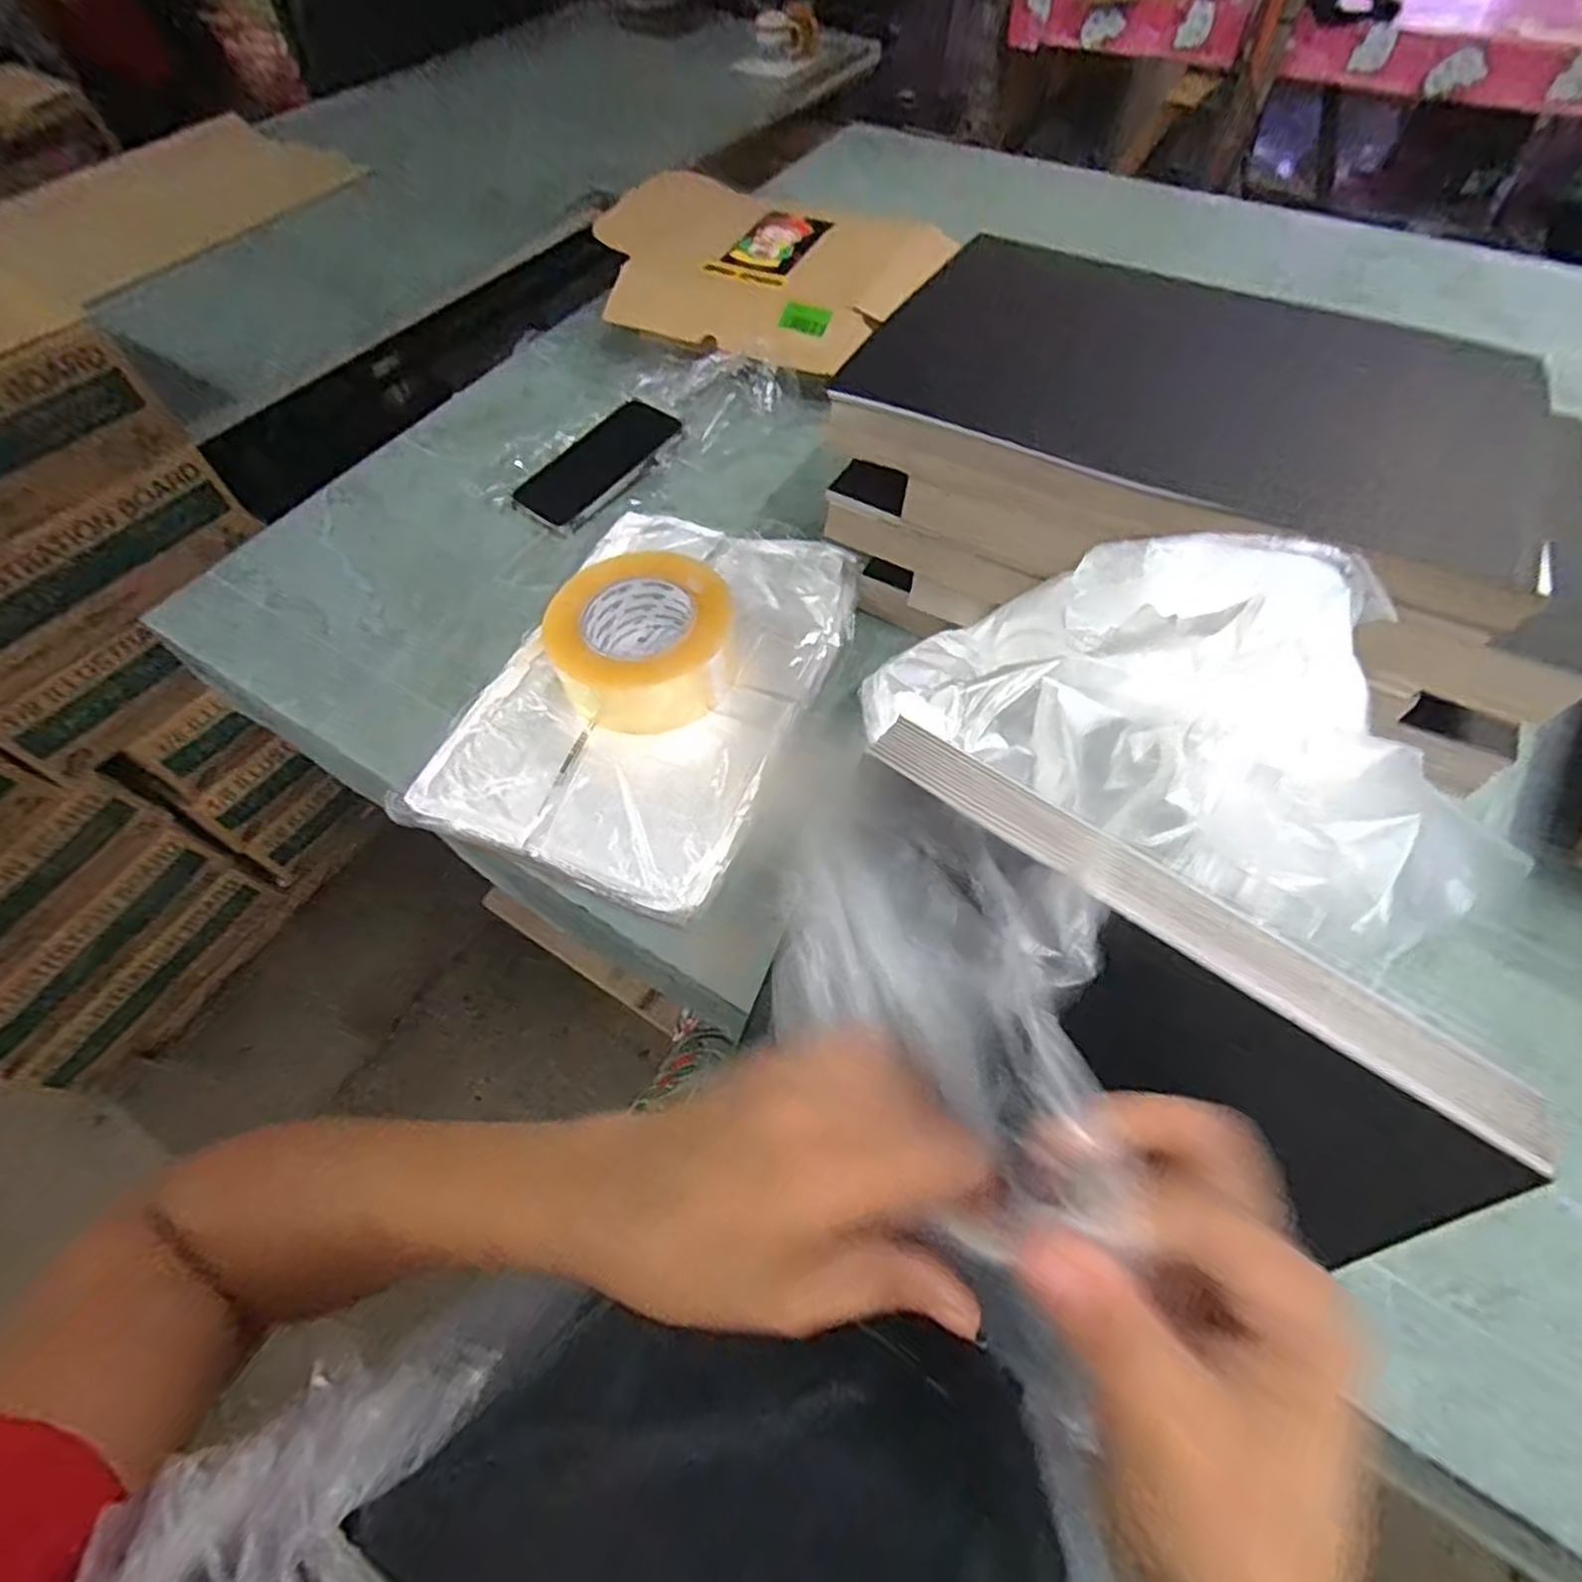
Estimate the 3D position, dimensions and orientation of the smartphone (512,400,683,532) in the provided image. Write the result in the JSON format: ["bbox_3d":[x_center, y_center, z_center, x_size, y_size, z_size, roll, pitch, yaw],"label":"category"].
[{"bbox_3d":[-0.181,-0.305,0.672,0.078,0.008,0.162,33,71,19],"label":"smartphone"}]

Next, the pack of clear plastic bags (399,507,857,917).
[{"bbox_3d":[-0.097,-0.080,0.532,0.220,0.033,0.315,20,63,14],"label":"pack of clear plastic bags"}]

